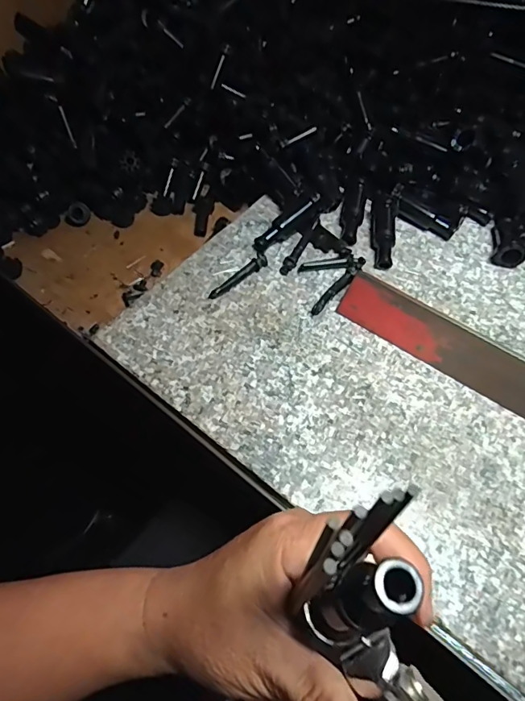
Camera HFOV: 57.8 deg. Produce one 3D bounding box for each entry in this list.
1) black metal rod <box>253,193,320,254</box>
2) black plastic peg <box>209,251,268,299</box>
[{"bbox_3d":[0.020,-0.108,0.401,0.068,0.015,0.011,-41,68,-5],"label":"black metal rod"},{"bbox_3d":[-0.019,-0.060,0.385,0.060,0.009,0.010,-38,68,-22],"label":"black plastic peg"}]

